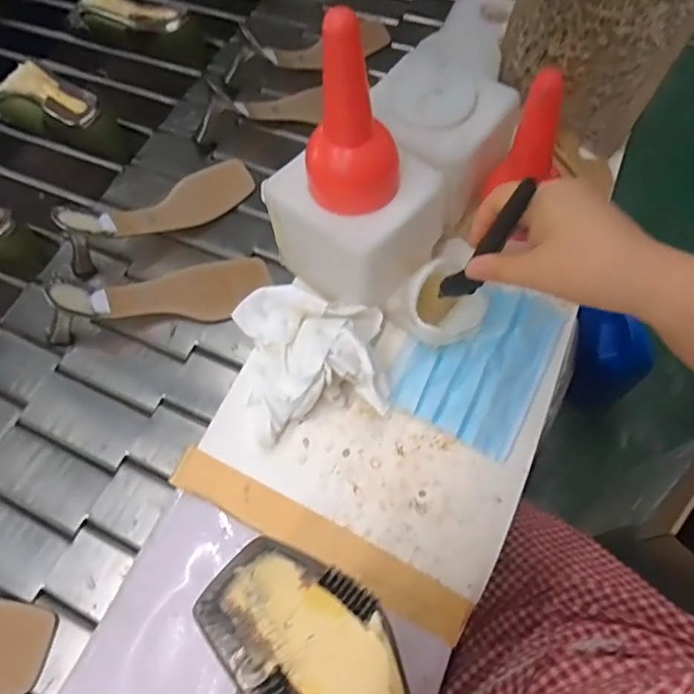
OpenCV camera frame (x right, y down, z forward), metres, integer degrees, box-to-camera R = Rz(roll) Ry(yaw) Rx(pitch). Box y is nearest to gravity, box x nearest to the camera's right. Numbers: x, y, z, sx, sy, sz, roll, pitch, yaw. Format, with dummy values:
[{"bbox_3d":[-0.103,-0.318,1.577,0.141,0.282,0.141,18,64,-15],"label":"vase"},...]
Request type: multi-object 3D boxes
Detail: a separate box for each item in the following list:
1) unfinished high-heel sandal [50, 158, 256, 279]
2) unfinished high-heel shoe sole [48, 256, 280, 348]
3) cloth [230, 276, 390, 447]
[{"bbox_3d":[-0.211,-0.155,0.614,0.223,0.079,0.074,-29,66,-25],"label":"unfinished high-heel sandal"},{"bbox_3d":[-0.196,-0.052,0.547,0.234,0.068,0.067,-19,63,-7],"label":"unfinished high-heel shoe sole"},{"bbox_3d":[-0.029,0.005,0.450,0.118,0.046,0.130,-11,62,-3],"label":"cloth"}]

